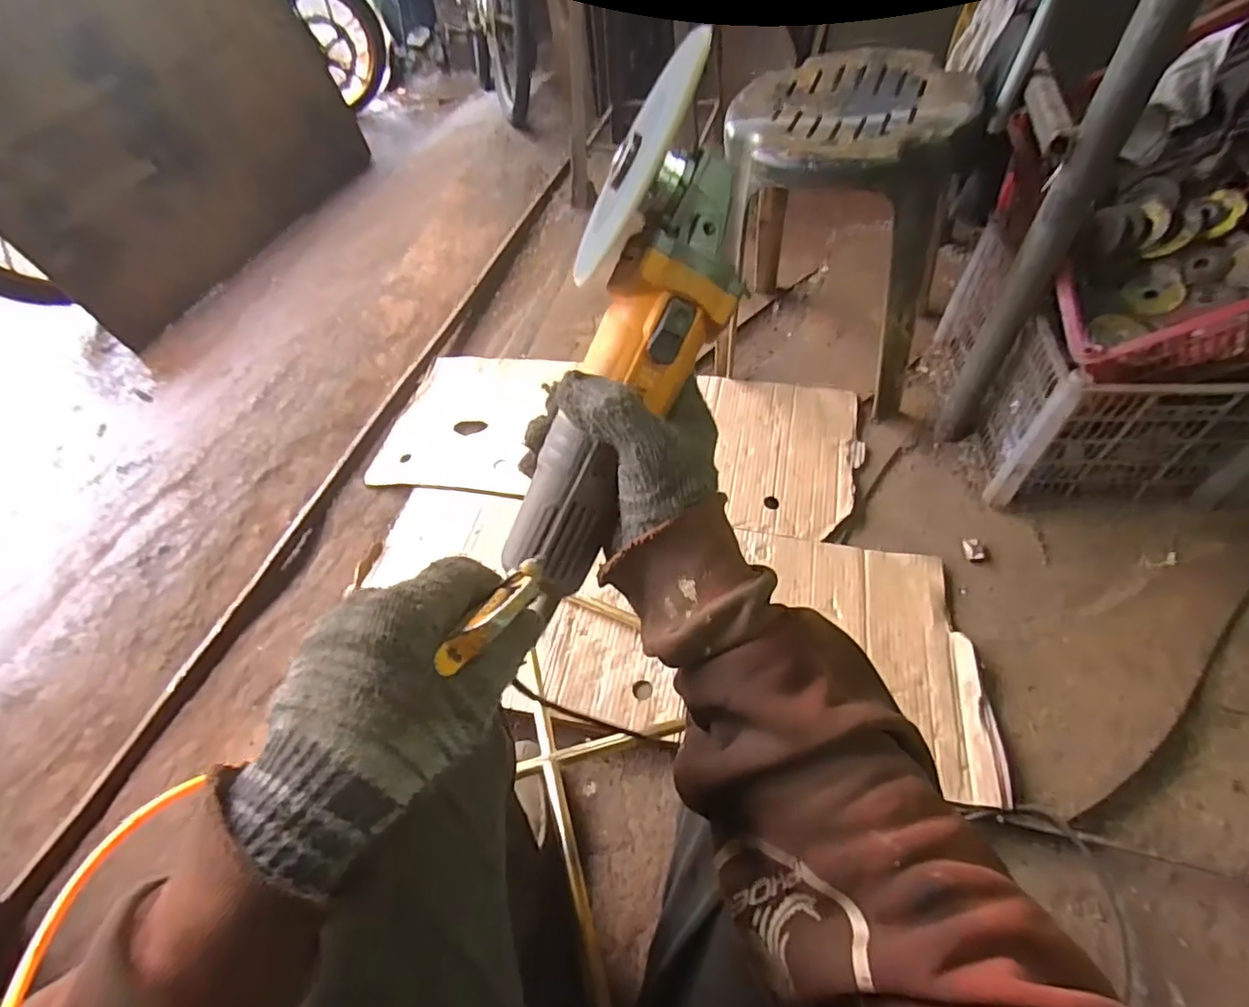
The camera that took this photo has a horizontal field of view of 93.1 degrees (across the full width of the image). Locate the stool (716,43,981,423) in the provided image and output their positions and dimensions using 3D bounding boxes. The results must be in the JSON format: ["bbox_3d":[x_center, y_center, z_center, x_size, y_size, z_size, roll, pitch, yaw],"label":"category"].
[{"bbox_3d":[0.319,-0.409,0.952,0.318,0.439,0.296,6,55,8],"label":"stool"}]

